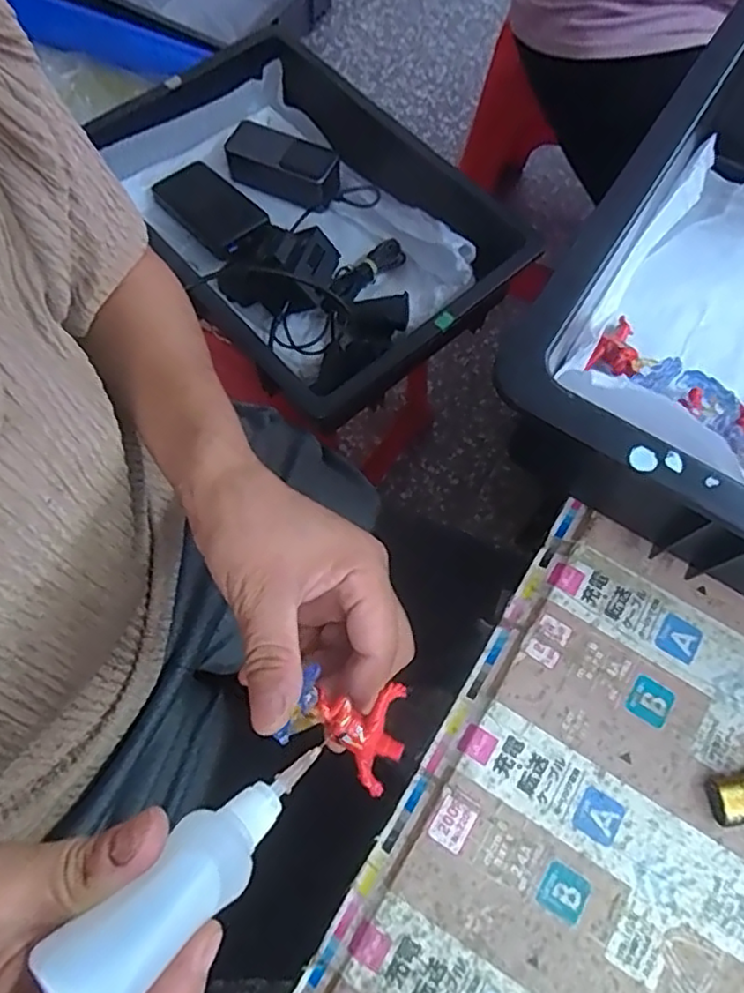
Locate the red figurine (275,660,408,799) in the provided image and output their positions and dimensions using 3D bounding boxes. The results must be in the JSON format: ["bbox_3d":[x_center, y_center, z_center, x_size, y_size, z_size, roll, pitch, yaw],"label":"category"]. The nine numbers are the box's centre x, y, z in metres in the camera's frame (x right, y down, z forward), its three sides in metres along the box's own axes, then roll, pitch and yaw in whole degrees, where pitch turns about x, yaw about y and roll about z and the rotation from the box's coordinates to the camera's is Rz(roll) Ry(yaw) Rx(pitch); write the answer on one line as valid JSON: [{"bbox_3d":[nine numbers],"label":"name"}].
[{"bbox_3d":[-0.010,0.094,0.264,0.049,0.023,0.041,25,70,9],"label":"red figurine"}]

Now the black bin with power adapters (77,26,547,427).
[{"bbox_3d":[-0.086,-0.313,0.712,0.295,0.093,0.466,-38,74,-15],"label":"black bin with power adapters"}]

